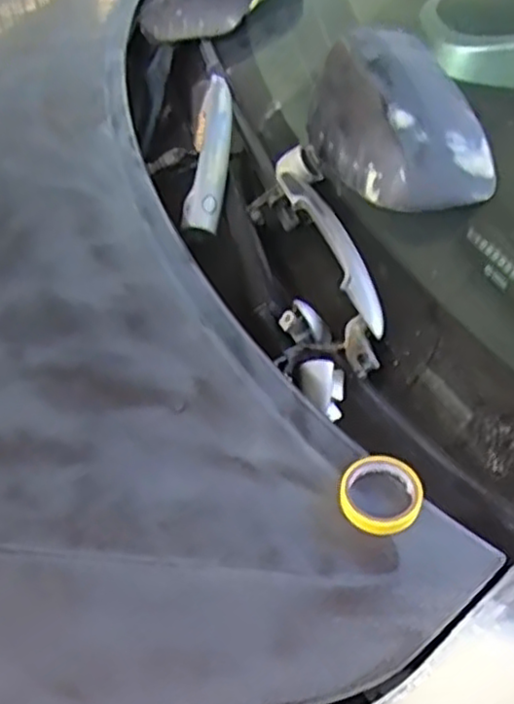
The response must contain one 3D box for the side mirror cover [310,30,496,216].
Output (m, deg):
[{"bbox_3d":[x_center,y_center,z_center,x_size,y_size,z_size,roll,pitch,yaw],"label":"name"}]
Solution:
[{"bbox_3d":[0.115,-0.193,0.625,0.109,0.102,0.211,-8,44,-8],"label":"side mirror cover"}]

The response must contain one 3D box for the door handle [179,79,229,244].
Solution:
[{"bbox_3d":[-0.046,-0.195,0.691,0.034,0.026,0.193,3,65,3],"label":"door handle"}]

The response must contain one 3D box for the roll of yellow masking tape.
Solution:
[{"bbox_3d":[0.072,0.083,0.420,0.045,0.013,0.047,0,44,0],"label":"roll of yellow masking tape"}]

